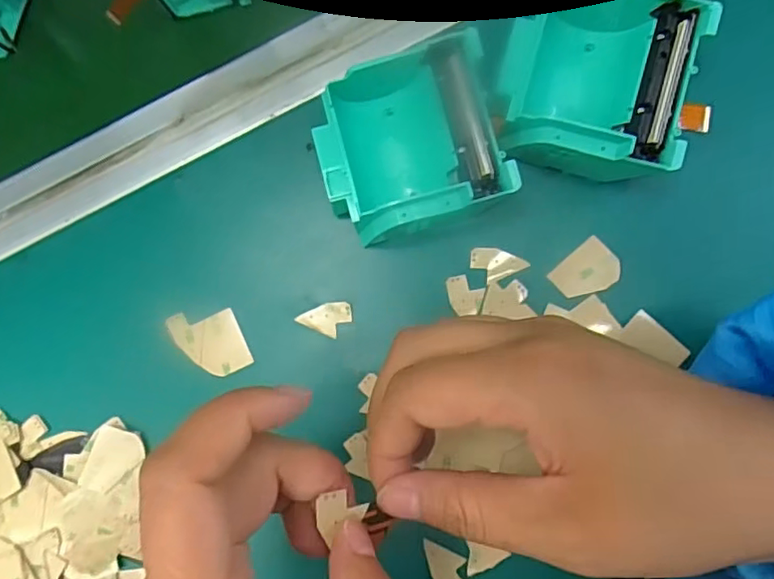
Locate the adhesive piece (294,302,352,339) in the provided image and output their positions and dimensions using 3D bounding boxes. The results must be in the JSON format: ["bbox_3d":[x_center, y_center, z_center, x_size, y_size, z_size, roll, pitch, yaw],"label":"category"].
[{"bbox_3d":[-0.029,0.012,0.285,0.023,0.004,0.018,23,87,7],"label":"adhesive piece"}]

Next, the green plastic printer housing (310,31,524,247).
[{"bbox_3d":[0.010,-0.069,0.272,0.079,0.039,0.088,-16,83,3],"label":"green plastic printer housing"}]

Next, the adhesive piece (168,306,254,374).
[{"bbox_3d":[-0.086,0.025,0.288,0.031,0.004,0.035,-25,82,2],"label":"adhesive piece"}]

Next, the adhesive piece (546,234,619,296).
[{"bbox_3d":[0.093,-0.008,0.277,0.029,0.004,0.023,-40,82,0],"label":"adhesive piece"}]

